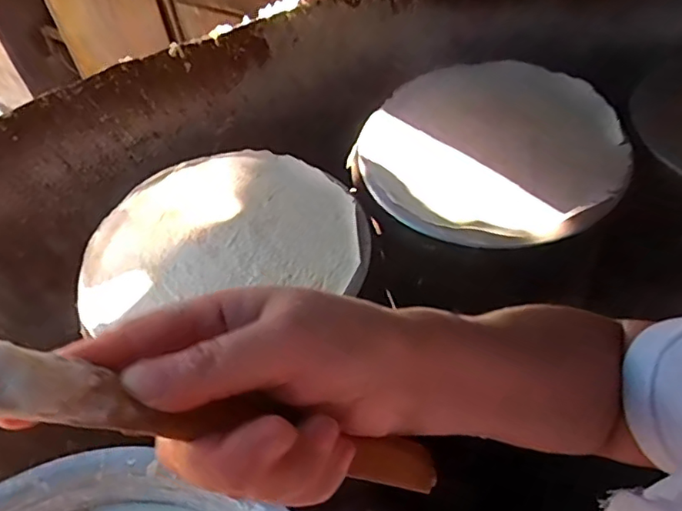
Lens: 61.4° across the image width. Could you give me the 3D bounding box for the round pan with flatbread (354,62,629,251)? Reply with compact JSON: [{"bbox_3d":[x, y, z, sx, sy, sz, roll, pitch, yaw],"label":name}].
[{"bbox_3d":[0.216,-0.160,0.837,0.371,0.051,0.368,-10,53,3],"label":"round pan with flatbread"}]

